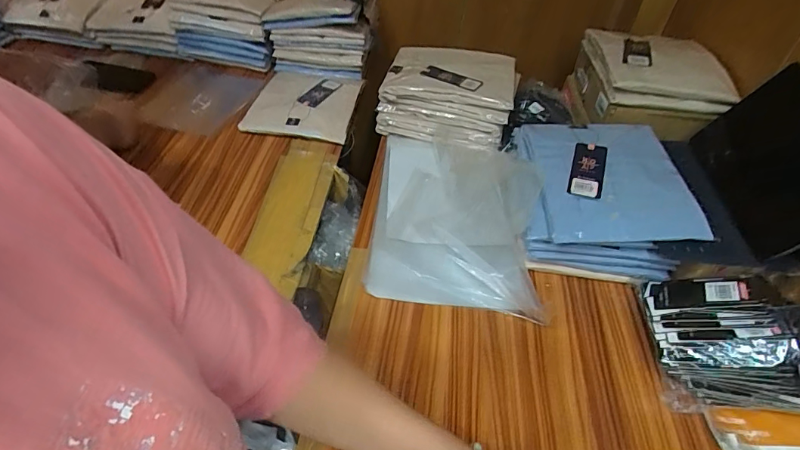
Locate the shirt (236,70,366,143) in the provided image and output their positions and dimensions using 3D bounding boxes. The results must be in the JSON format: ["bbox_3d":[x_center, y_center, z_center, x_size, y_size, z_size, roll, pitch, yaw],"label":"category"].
[{"bbox_3d":[-0.205,-0.263,0.934,0.213,0.038,0.245,6,46,1],"label":"shirt"}]

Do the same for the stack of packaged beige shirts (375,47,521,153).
[{"bbox_3d":[0.100,-0.276,0.902,0.253,0.111,0.206,12,47,6],"label":"stack of packaged beige shirts"}]

